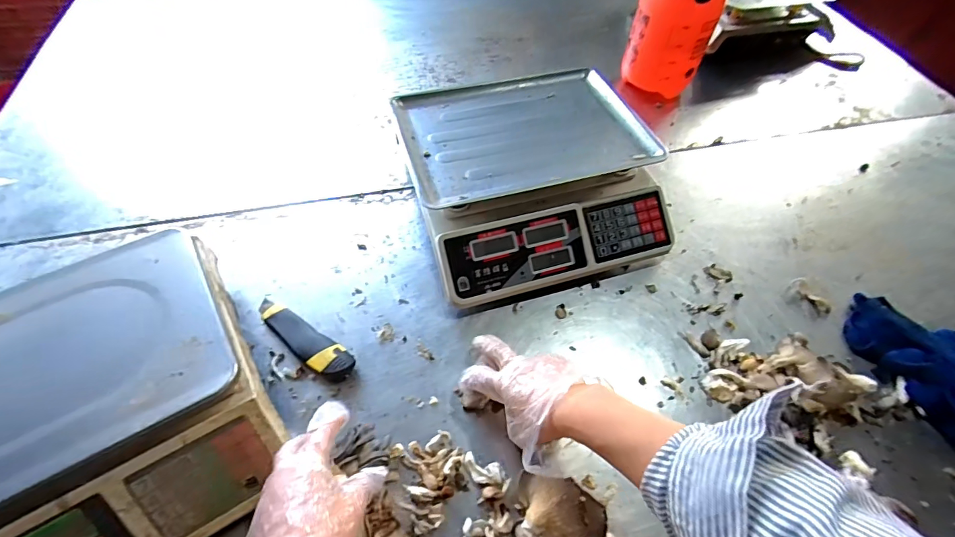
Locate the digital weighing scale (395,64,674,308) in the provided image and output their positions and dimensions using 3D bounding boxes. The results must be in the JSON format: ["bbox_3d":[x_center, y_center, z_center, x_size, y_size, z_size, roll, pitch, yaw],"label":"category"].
[{"bbox_3d":[0.072,-0.134,0.623,0.324,0.118,0.320,-14,56,-11],"label":"digital weighing scale"}]

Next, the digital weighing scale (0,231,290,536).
[{"bbox_3d":[-0.381,0.150,0.409,0.324,0.124,0.288,-27,59,-18],"label":"digital weighing scale"}]

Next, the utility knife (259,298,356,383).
[{"bbox_3d":[-0.214,0.083,0.521,0.152,0.020,0.038,30,59,19],"label":"utility knife"}]

